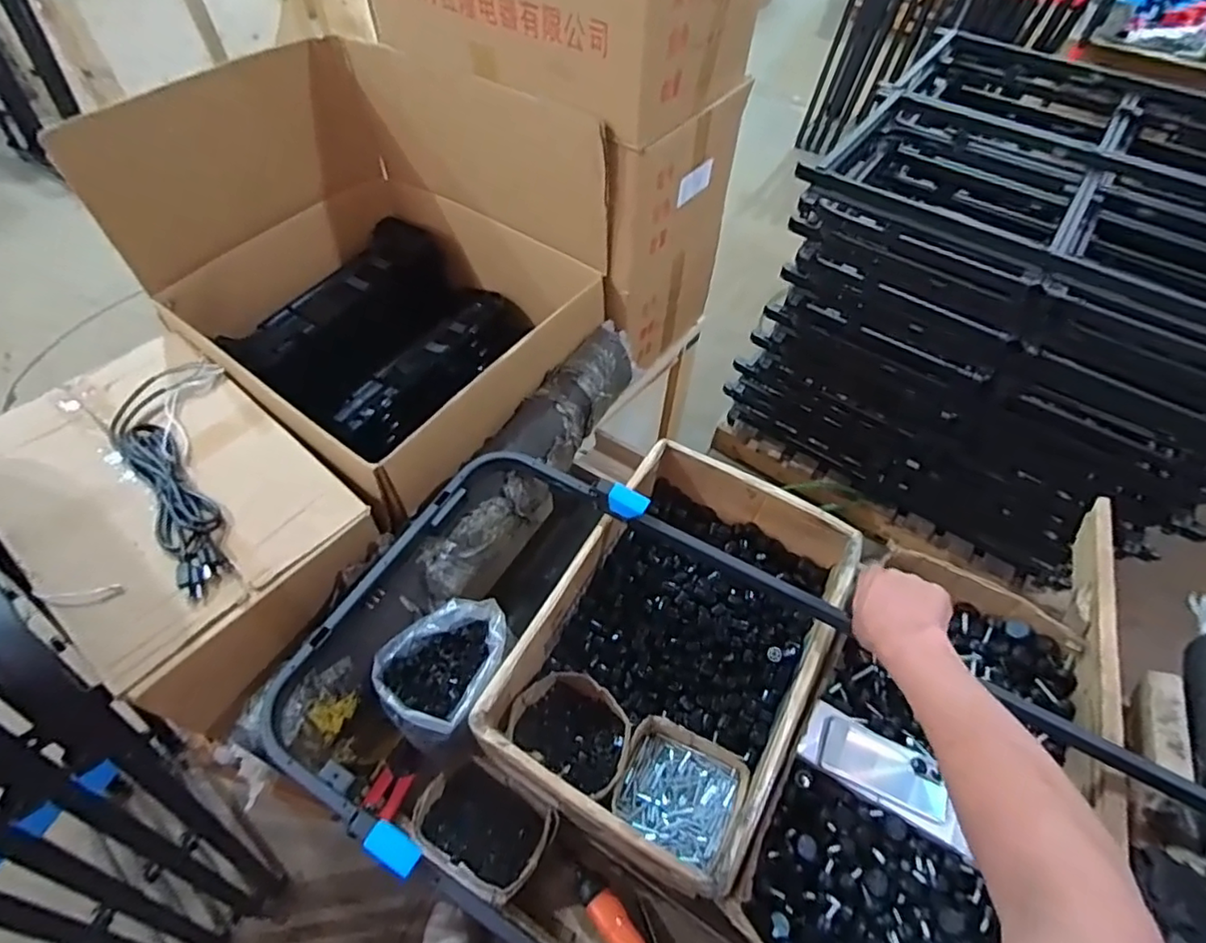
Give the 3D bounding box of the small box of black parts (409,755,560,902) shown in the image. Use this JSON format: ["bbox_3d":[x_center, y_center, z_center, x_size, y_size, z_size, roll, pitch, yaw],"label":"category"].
[{"bbox_3d":[-0.160,0.470,0.796,0.170,0.084,0.139,27,58,17],"label":"small box of black parts"}]

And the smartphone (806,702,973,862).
[{"bbox_3d":[0.369,0.387,0.798,0.158,0.011,0.069,21,56,13],"label":"smartphone"}]

